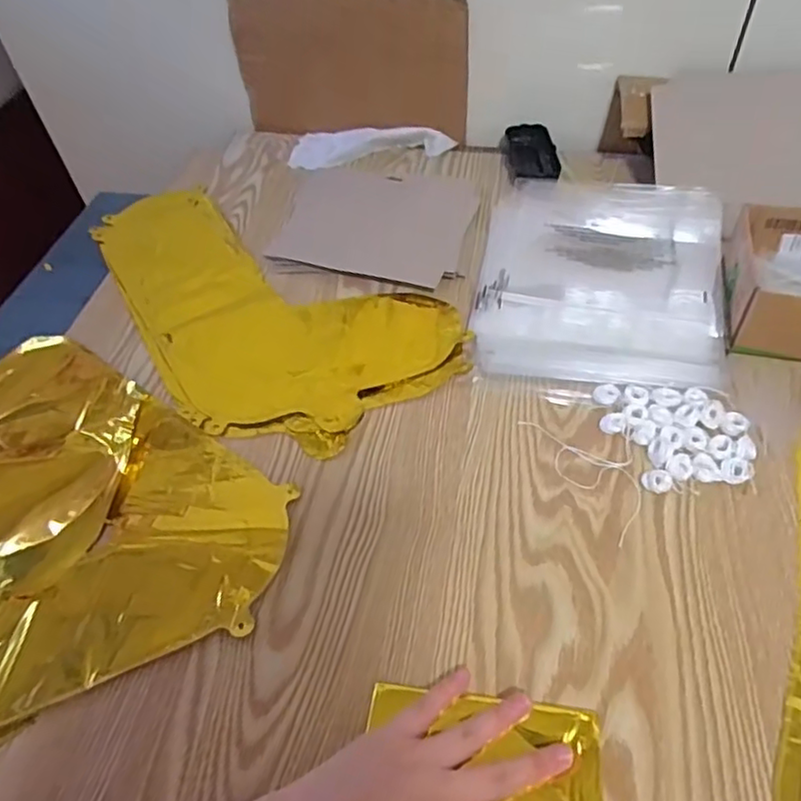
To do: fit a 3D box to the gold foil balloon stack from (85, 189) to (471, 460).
[{"bbox_3d":[-0.160,-0.108,0.633,0.233,0.008,0.443,-38,57,-24],"label":"gold foil balloon stack"}]

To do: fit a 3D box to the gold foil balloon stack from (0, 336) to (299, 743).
[{"bbox_3d":[-0.310,0.111,0.451,0.349,0.023,0.355,33,59,27],"label":"gold foil balloon stack"}]

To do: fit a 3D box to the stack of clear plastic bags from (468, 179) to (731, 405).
[{"bbox_3d":[0.190,-0.121,0.604,0.220,0.024,0.288,9,51,12],"label":"stack of clear plastic bags"}]

